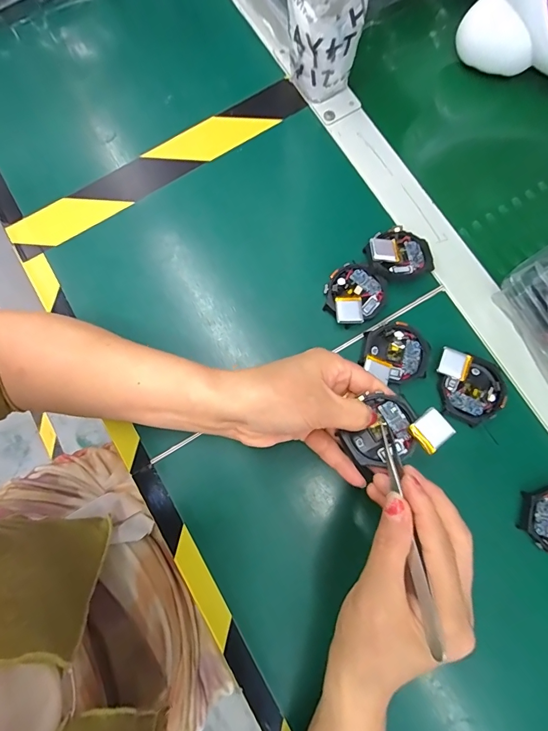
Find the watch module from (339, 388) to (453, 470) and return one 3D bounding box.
[{"bbox_3d":[0.079,0.041,0.255,0.065,0.018,0.045,-21,80,-3],"label":"watch module"}]

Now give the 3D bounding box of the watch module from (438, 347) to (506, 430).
[{"bbox_3d":[0.154,0.019,0.299,0.054,0.015,0.052,11,79,3],"label":"watch module"}]

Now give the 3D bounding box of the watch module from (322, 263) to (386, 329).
[{"bbox_3d":[0.066,-0.058,0.313,0.047,0.012,0.052,33,81,7],"label":"watch module"}]

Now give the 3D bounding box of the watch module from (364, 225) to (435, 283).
[{"bbox_3d":[0.104,-0.094,0.316,0.051,0.013,0.043,-15,79,-2],"label":"watch module"}]

